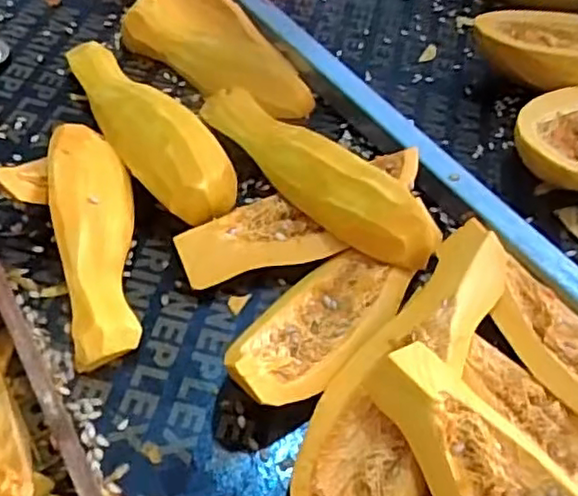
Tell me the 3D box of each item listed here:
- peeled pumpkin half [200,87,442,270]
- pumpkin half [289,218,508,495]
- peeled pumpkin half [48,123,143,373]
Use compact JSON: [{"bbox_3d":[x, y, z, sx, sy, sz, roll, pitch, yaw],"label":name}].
[{"bbox_3d":[0.020,-0.101,0.771,0.364,0.067,0.083,40,58,23],"label":"peeled pumpkin half"},{"bbox_3d":[0.109,0.116,0.632,0.113,0.073,0.368,25,53,13],"label":"pumpkin half"},{"bbox_3d":[-0.203,-0.013,0.698,0.082,0.048,0.284,-8,67,-10],"label":"peeled pumpkin half"}]

